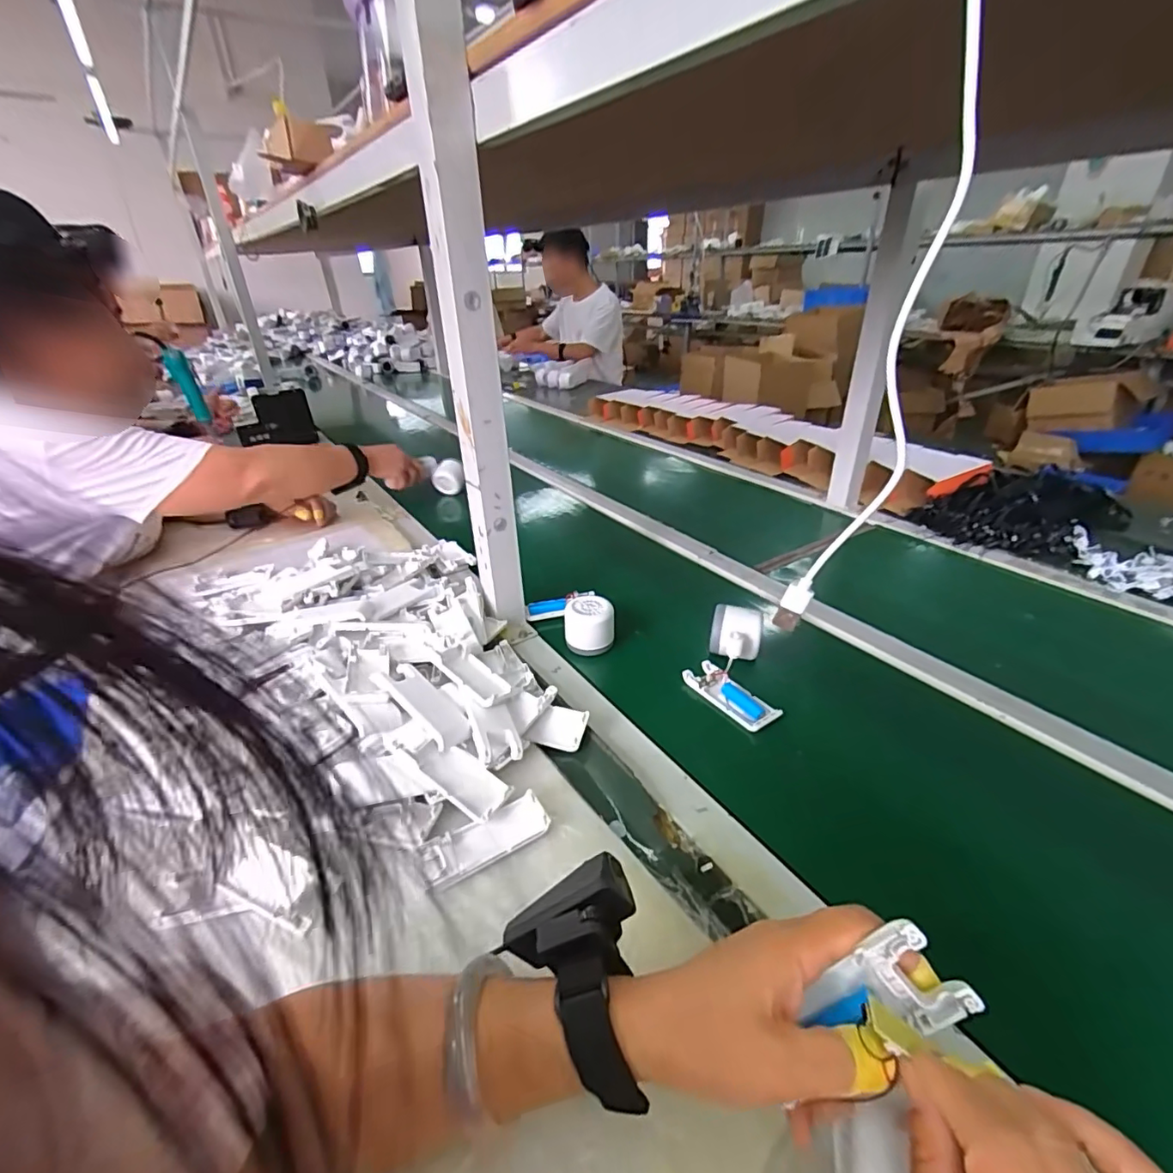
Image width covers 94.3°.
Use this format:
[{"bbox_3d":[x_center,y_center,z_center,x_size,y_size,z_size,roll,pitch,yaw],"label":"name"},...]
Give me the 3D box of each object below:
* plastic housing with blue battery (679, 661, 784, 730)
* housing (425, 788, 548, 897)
[{"bbox_3d":[0.150,0.115,0.574,0.035,0.017,0.103,-21,35,-30],"label":"plastic housing with blue battery"},{"bbox_3d":[-0.078,0.198,0.426,0.098,0.009,0.037,-16,33,-24],"label":"housing"}]

